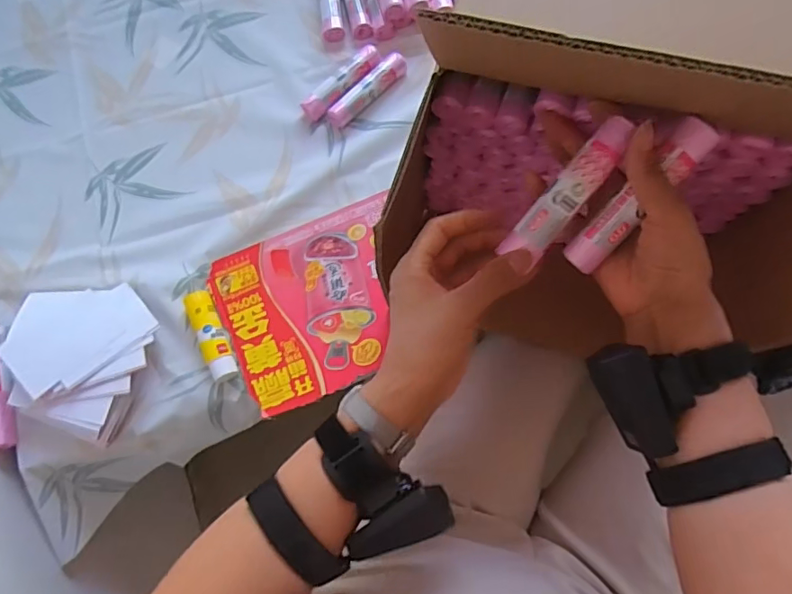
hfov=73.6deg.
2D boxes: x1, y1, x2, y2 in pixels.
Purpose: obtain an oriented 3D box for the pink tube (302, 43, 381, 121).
[{"bbox_3d":[-0.072,-0.277,0.683,0.122,0.031,0.027,-44,77,-10],"label":"pink tube"}]

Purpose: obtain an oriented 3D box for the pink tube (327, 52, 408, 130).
[{"bbox_3d":[-0.037,-0.267,0.683,0.126,0.025,0.029,-44,77,-10],"label":"pink tube"}]

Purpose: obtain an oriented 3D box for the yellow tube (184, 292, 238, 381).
[{"bbox_3d":[-0.209,0.041,0.598,0.028,0.022,0.110,-24,75,-5],"label":"yellow tube"}]

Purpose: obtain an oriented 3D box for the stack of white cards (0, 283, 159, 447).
[{"bbox_3d":[-0.350,0.059,0.583,0.156,0.049,0.159,19,75,7],"label":"stack of white cards"}]

